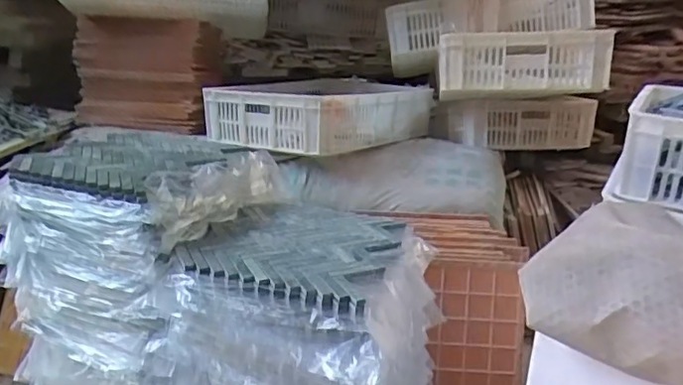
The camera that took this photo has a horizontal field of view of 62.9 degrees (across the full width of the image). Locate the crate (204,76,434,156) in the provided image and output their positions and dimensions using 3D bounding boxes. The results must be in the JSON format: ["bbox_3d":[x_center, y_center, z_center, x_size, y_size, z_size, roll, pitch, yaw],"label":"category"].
[{"bbox_3d":[-0.038,-0.203,1.425,0.339,0.135,0.532,16,20,33],"label":"crate"}]

